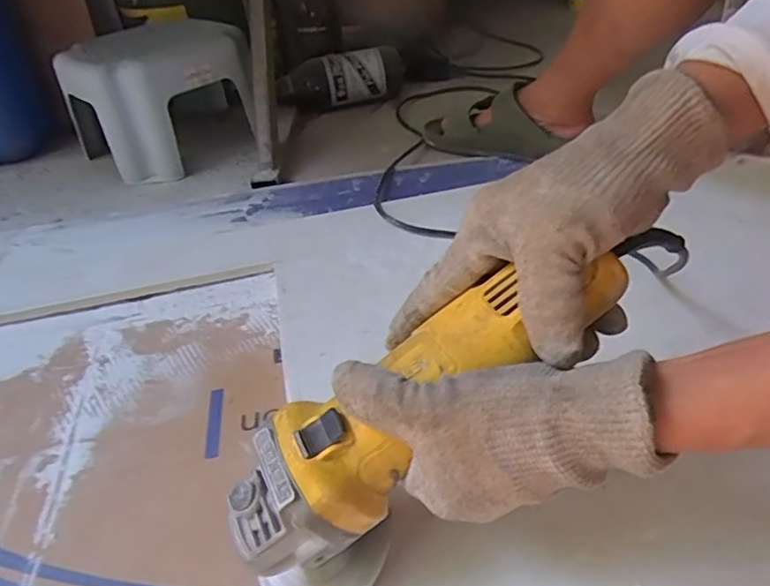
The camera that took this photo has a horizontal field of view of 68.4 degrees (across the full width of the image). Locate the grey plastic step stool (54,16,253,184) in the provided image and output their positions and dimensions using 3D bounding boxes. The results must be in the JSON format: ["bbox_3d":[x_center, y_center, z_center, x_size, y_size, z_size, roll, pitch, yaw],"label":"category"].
[{"bbox_3d":[-0.375,-0.343,0.960,0.255,0.167,0.272,29,50,35],"label":"grey plastic step stool"}]

